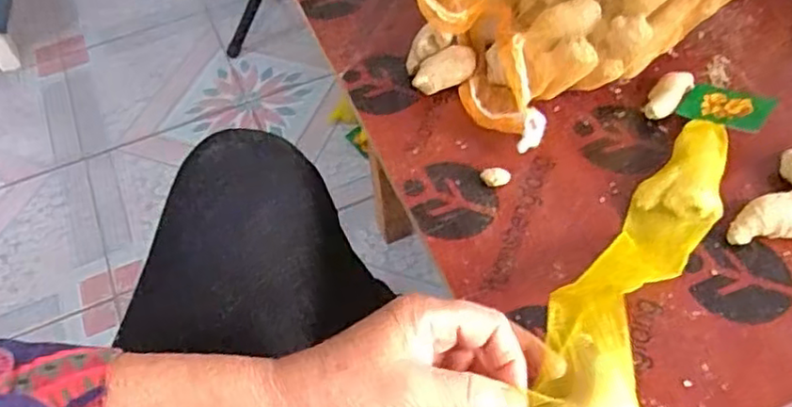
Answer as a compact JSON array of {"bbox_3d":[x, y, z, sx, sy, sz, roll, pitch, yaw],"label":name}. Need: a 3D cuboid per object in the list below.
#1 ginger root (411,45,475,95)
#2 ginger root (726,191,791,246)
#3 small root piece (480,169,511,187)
[{"bbox_3d":[0.039,-0.113,0.554,0.056,0.021,0.029,-22,55,-13],"label":"ginger root"},{"bbox_3d":[0.268,0.009,0.454,0.075,0.020,0.029,-1,53,2],"label":"ginger root"},{"bbox_3d":[0.075,-0.020,0.495,0.022,0.006,0.013,-11,53,-5],"label":"small root piece"}]

